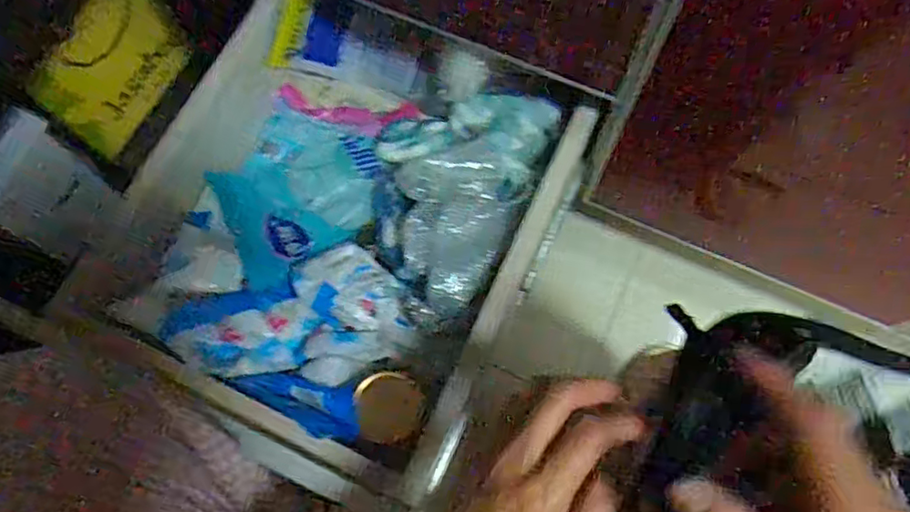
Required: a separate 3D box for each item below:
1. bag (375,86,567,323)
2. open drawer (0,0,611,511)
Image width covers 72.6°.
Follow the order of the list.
[{"bbox_3d":[-0.017,-0.063,0.647,0.178,0.064,0.260,20,75,7],"label":"bag"},{"bbox_3d":[-0.103,-0.046,0.636,0.389,0.147,0.454,24,75,8],"label":"open drawer"}]

